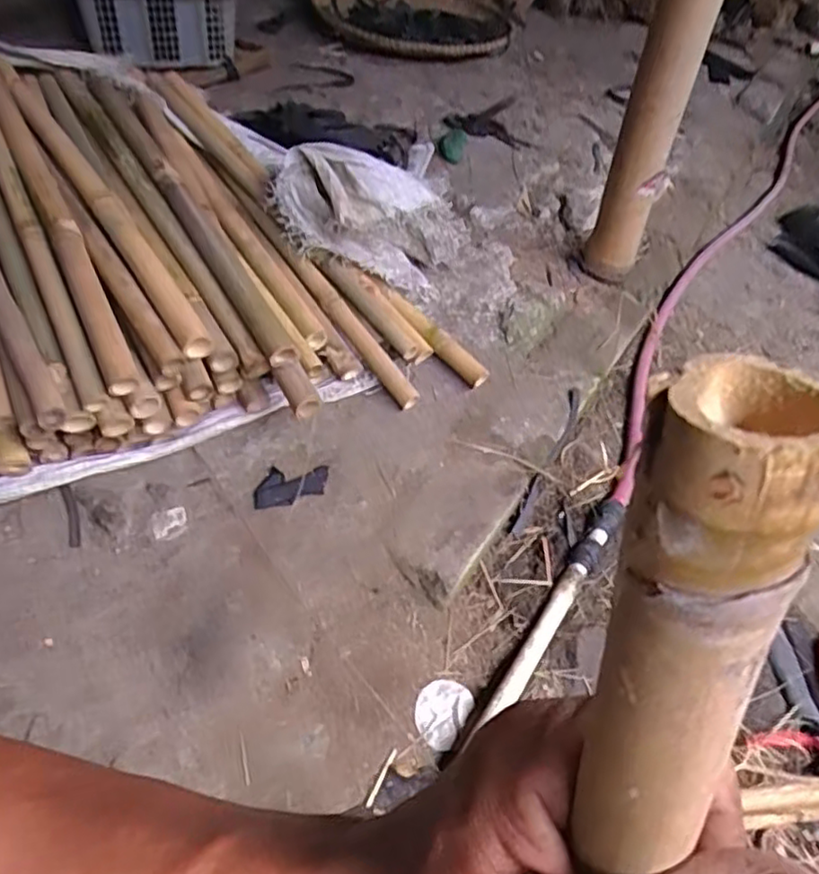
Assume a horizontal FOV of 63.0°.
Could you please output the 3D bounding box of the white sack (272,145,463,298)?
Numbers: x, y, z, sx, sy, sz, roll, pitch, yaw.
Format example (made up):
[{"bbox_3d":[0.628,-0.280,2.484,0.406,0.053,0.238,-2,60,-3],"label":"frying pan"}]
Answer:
[{"bbox_3d":[-0.044,-0.329,0.996,0.314,0.178,0.106,20,7,-27],"label":"white sack"}]

